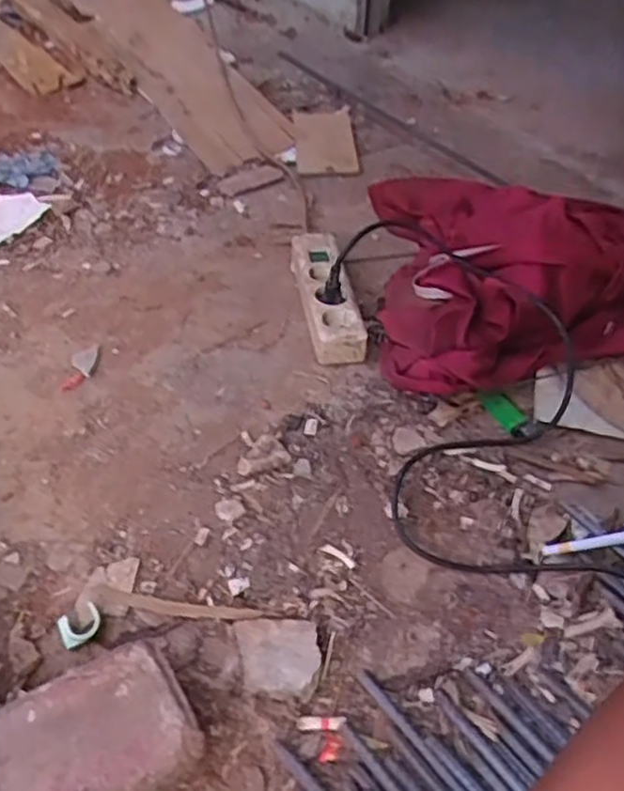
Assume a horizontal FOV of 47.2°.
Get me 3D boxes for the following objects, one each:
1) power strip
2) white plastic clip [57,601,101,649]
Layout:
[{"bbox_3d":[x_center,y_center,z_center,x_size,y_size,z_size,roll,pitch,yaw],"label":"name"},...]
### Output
[{"bbox_3d":[0.015,-0.122,0.867,0.057,0.056,0.211,-6,48,-9],"label":"power strip"},{"bbox_3d":[-0.193,0.191,0.595,0.032,0.013,0.027,-20,51,-20],"label":"white plastic clip"}]

